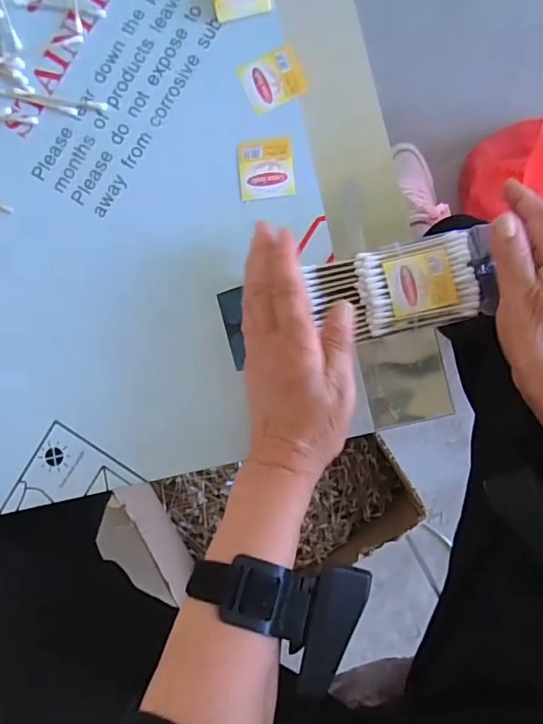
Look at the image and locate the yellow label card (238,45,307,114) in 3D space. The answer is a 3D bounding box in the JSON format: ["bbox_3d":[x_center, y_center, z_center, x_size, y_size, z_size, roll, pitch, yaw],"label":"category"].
[{"bbox_3d":[0.001,-0.210,0.376,0.043,0.004,0.040,-23,86,4],"label":"yellow label card"}]

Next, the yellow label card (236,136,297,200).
[{"bbox_3d":[-0.004,-0.143,0.373,0.039,0.004,0.043,-6,87,5],"label":"yellow label card"}]

